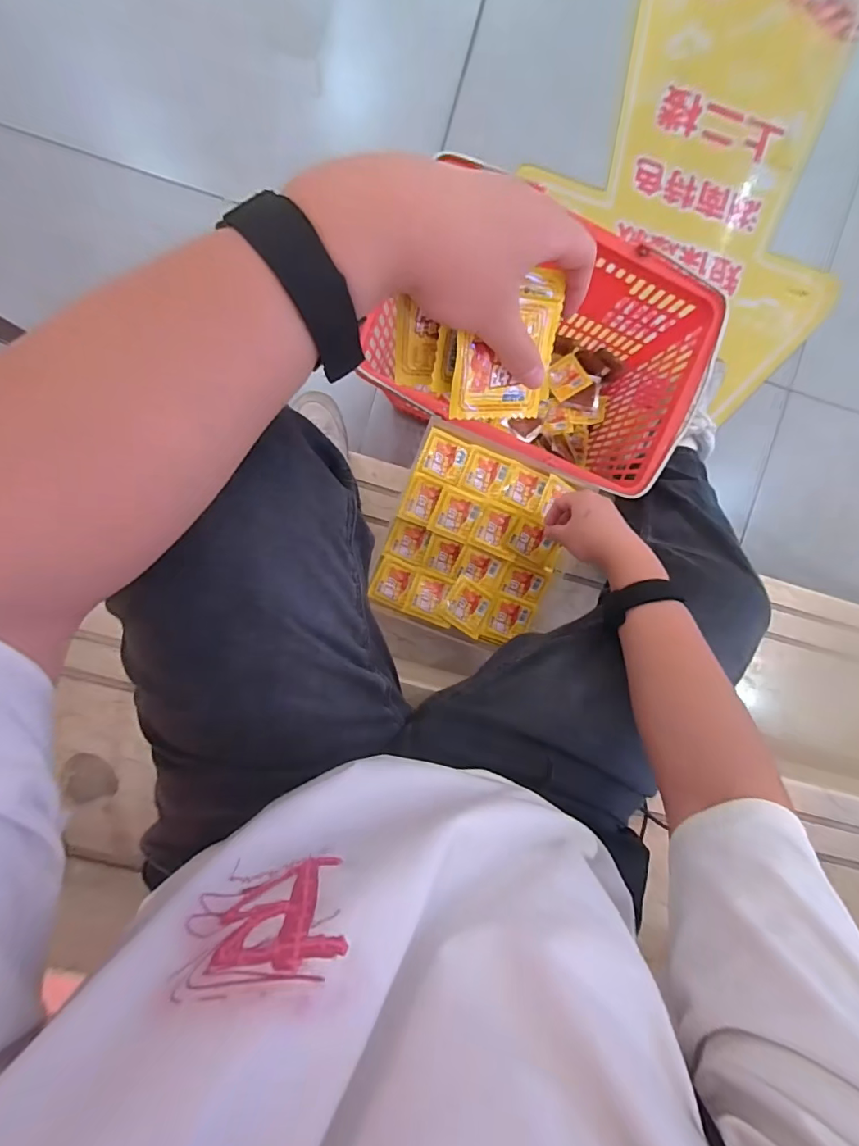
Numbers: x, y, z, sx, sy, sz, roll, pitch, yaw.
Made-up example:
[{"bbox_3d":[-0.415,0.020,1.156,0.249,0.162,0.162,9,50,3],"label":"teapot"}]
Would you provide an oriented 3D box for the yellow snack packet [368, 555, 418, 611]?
[{"bbox_3d":[-0.053,0.015,0.657,0.056,0.011,0.063,24,78,-8],"label":"yellow snack packet"}]

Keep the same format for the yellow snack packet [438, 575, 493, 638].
[{"bbox_3d":[0.054,0.049,0.653,0.064,0.009,0.066,33,72,-5],"label":"yellow snack packet"}]

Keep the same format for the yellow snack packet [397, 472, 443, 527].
[{"bbox_3d":[-0.012,-0.100,0.636,0.045,0.013,0.062,21,93,-5],"label":"yellow snack packet"}]

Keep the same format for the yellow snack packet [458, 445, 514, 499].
[{"bbox_3d":[0.079,-0.140,0.645,0.060,0.007,0.061,23,93,-6],"label":"yellow snack packet"}]

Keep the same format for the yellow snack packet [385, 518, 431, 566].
[{"bbox_3d":[-0.030,-0.044,0.654,0.055,0.026,0.054,17,93,-5],"label":"yellow snack packet"}]

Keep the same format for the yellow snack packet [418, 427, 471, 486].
[{"bbox_3d":[0.021,-0.160,0.637,0.060,0.015,0.063,19,93,-5],"label":"yellow snack packet"}]

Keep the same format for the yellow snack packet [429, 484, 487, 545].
[{"bbox_3d":[0.036,-0.082,0.642,0.062,0.013,0.067,20,93,-5],"label":"yellow snack packet"}]

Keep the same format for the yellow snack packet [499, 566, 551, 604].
[{"bbox_3d":[0.136,0.016,0.660,0.061,0.013,0.042,18,93,-5],"label":"yellow snack packet"}]

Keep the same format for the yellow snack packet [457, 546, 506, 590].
[{"bbox_3d":[0.074,-0.007,0.661,0.058,0.015,0.046,21,93,-5],"label":"yellow snack packet"}]

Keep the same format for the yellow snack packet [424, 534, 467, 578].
[{"bbox_3d":[0.020,-0.025,0.658,0.051,0.016,0.050,21,93,-5],"label":"yellow snack packet"}]

